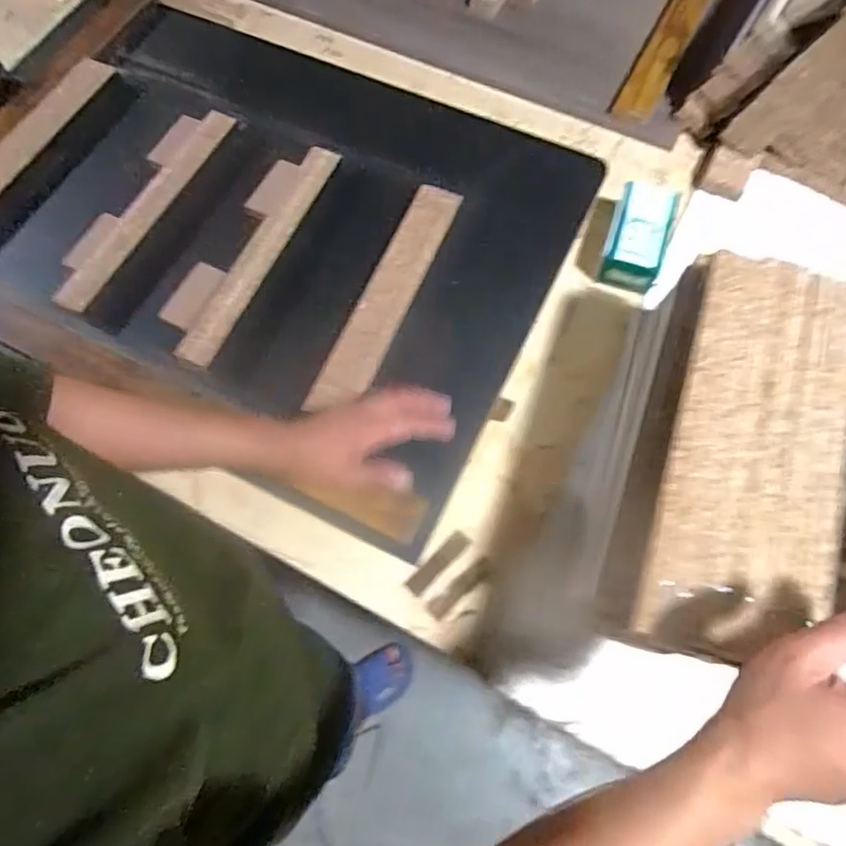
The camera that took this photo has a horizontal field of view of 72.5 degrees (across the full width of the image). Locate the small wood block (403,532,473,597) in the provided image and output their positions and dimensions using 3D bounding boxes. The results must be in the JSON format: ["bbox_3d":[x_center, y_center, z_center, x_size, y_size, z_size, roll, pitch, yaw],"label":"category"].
[{"bbox_3d":[0.015,0.136,0.558,0.075,0.004,0.020,-42,75,-14],"label":"small wood block"}]

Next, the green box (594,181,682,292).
[{"bbox_3d":[0.243,-0.214,0.661,0.065,0.048,0.117,19,71,7],"label":"green box"}]

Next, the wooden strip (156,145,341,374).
[{"bbox_3d":[-0.196,-0.200,0.661,0.077,0.026,0.302,23,71,8],"label":"wooden strip"}]

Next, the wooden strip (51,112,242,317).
[{"bbox_3d":[-0.328,-0.260,0.684,0.065,0.018,0.304,22,71,8],"label":"wooden strip"}]

